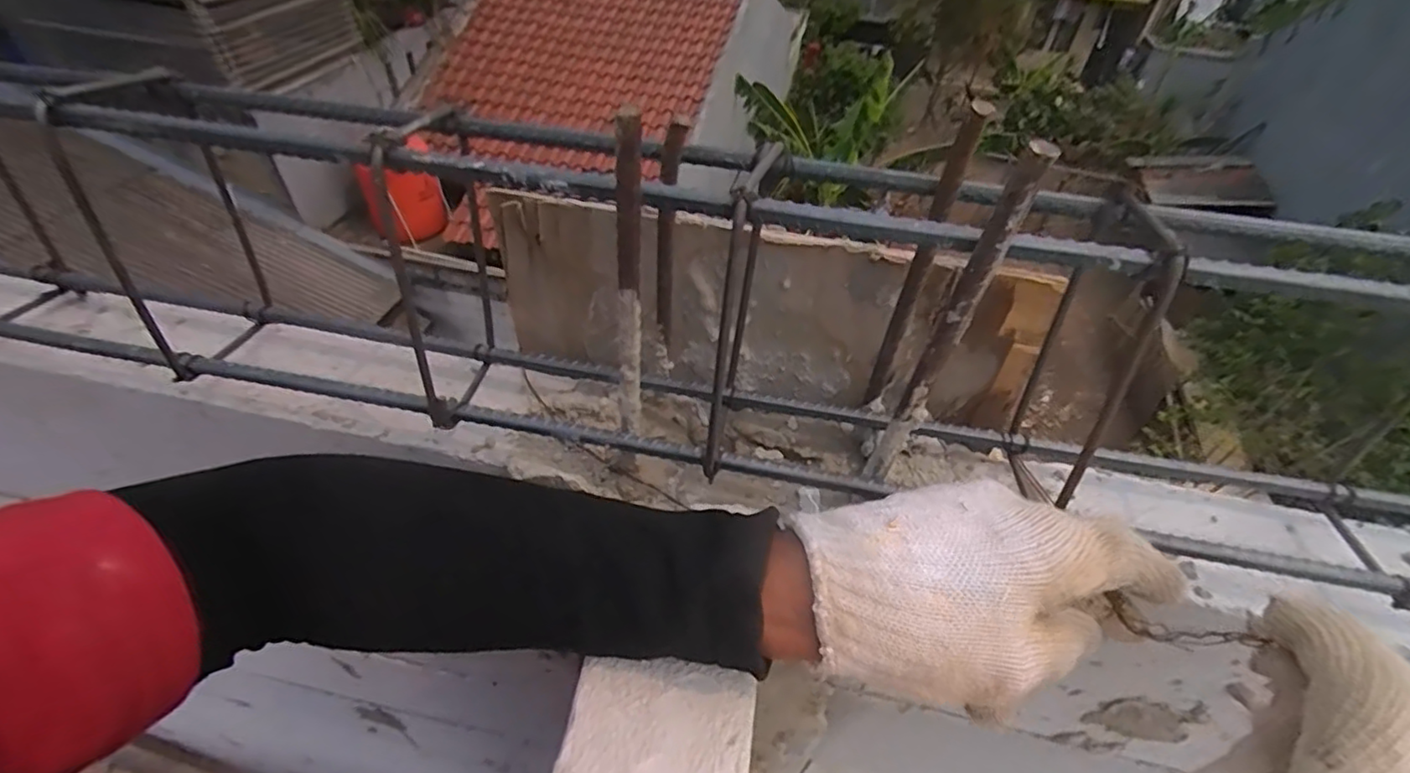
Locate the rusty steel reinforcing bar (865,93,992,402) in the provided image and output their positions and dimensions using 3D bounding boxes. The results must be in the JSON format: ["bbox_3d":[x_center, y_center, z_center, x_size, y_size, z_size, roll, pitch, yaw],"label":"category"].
[{"bbox_3d":[0.097,-0.048,0.279,0.010,0.157,0.008,13,47,9],"label":"rusty steel reinforcing bar"}]

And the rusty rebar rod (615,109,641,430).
[{"bbox_3d":[-0.030,-0.036,0.250,0.013,0.149,0.005,-10,47,-13],"label":"rusty rebar rod"}]

